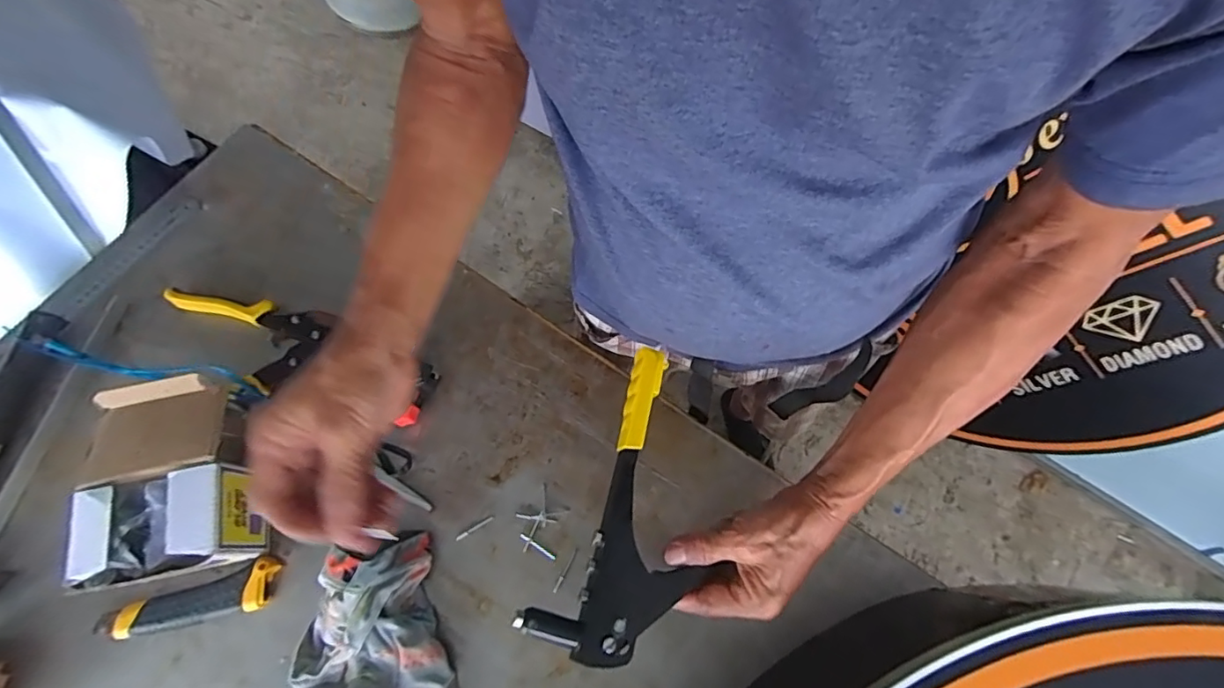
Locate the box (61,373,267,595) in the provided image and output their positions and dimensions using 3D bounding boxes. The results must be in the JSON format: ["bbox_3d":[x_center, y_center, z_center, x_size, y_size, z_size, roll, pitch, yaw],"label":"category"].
[{"bbox_3d":[-0.383,0.119,0.490,0.115,0.084,0.159,-9,70,-7],"label":"box"}]

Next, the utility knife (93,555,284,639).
[{"bbox_3d":[-0.374,0.230,0.486,0.147,0.018,0.039,-15,72,-7],"label":"utility knife"}]

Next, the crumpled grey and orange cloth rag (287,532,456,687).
[{"bbox_3d":[-0.208,0.266,0.464,0.128,0.052,0.190,-13,72,-7],"label":"crumpled grey and orange cloth rag"}]

